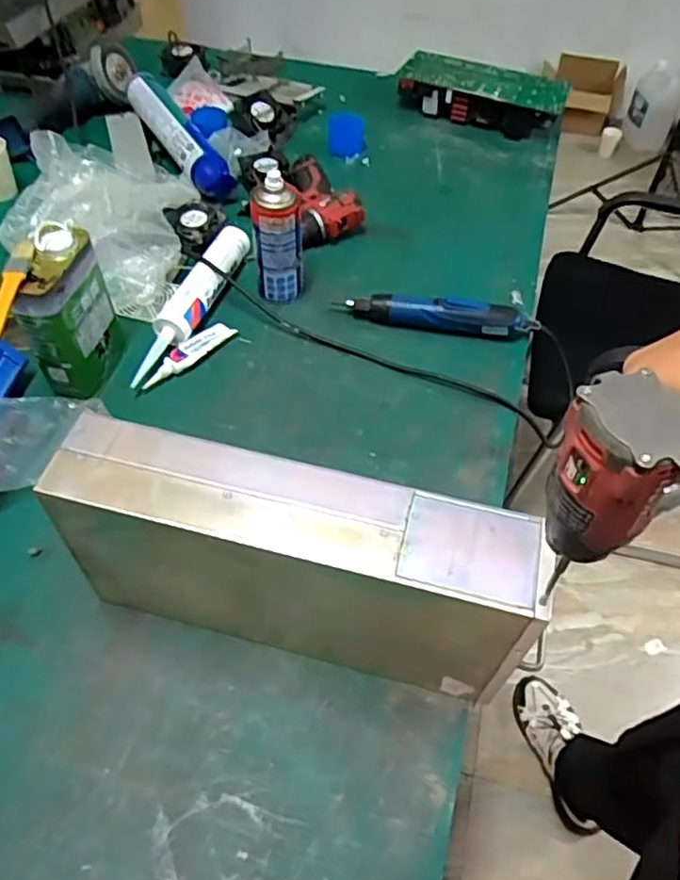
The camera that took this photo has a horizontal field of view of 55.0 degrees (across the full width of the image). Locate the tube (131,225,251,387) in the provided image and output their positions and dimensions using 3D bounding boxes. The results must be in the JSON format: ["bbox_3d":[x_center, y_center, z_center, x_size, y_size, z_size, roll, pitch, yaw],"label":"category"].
[{"bbox_3d":[-0.205,-0.196,0.902,0.052,0.053,0.307,17,54,11],"label":"tube"}]

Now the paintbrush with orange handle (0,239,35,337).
[{"bbox_3d":[-0.344,-0.158,0.678,0.024,0.017,0.152,-3,52,-3],"label":"paintbrush with orange handle"}]

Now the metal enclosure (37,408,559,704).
[{"bbox_3d":[-0.039,0.115,0.586,0.391,0.217,0.087,13,53,8],"label":"metal enclosure"}]

